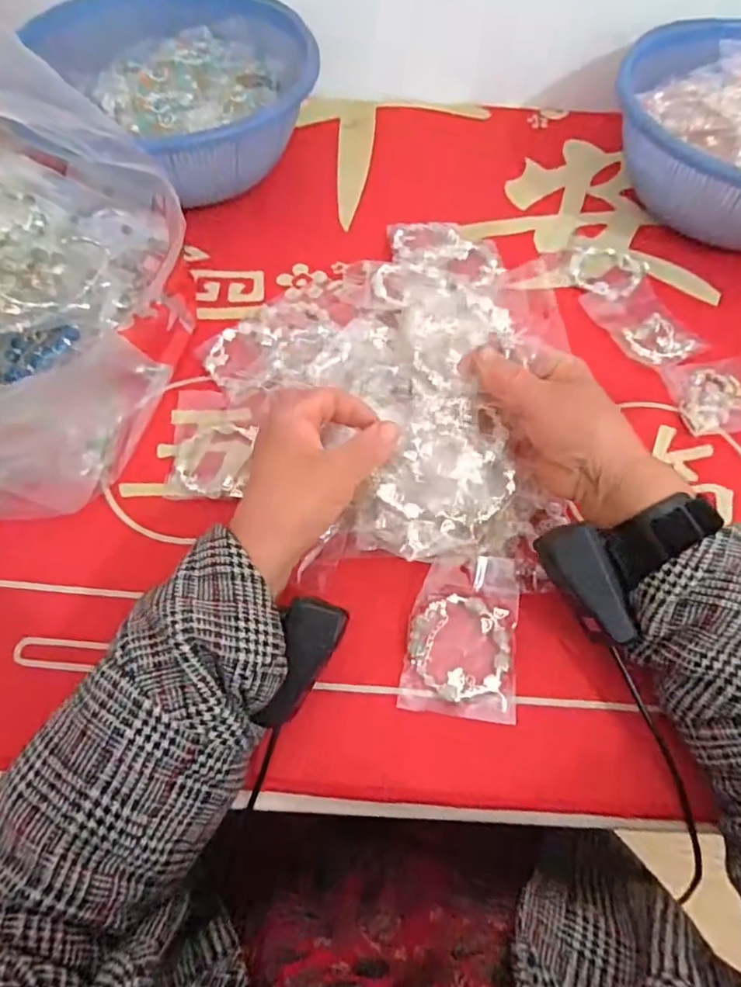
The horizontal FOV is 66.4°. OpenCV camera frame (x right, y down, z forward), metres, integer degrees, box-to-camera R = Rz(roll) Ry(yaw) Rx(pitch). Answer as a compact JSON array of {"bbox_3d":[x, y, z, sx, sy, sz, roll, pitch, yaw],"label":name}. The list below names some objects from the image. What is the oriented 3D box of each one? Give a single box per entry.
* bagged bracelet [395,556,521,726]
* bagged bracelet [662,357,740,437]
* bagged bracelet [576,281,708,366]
[{"bbox_3d":[0.056,0.084,0.343,0.066,0.013,0.095,9,62,3],"label":"bagged bracelet"},{"bbox_3d":[0.283,-0.079,0.445,0.093,0.005,0.068,-8,62,-6],"label":"bagged bracelet"},{"bbox_3d":[0.227,-0.142,0.473,0.066,0.006,0.089,-23,65,-14],"label":"bagged bracelet"}]

